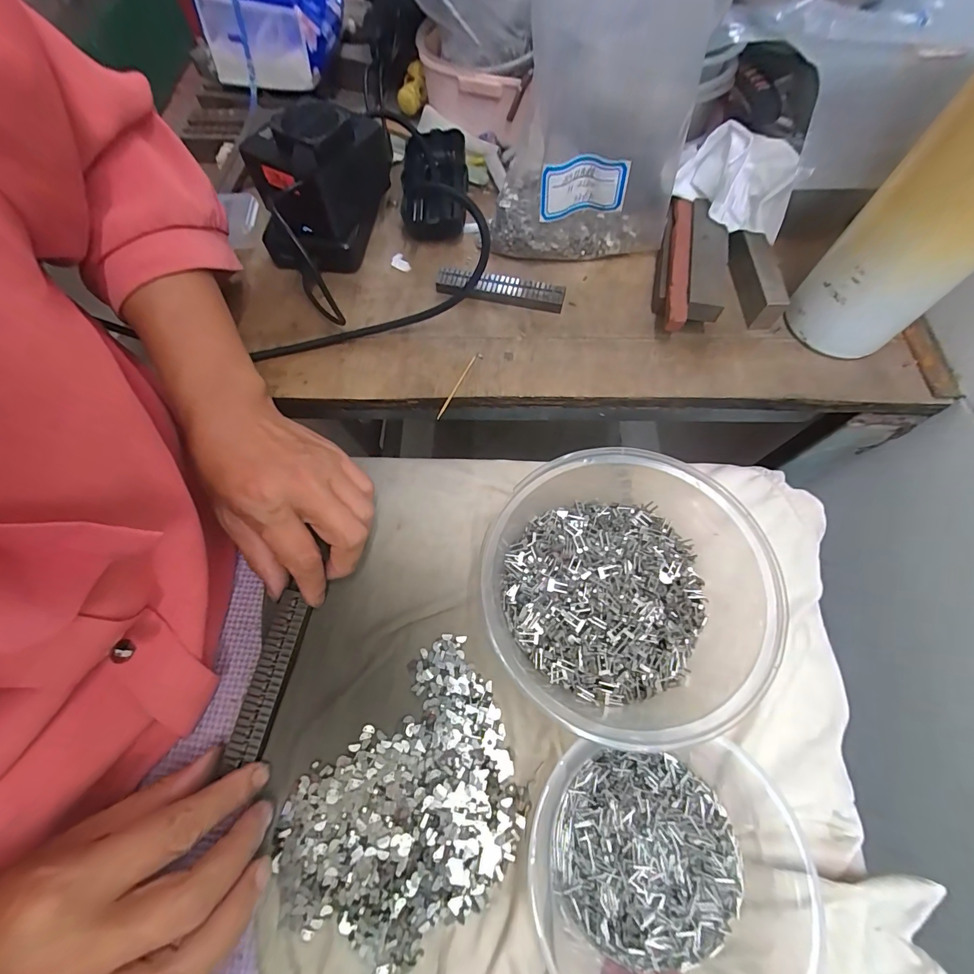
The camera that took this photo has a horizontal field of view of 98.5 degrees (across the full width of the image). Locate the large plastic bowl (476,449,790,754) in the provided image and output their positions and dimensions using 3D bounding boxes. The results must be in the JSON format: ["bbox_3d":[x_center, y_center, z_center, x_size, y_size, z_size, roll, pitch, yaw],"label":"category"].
[{"bbox_3d":[0.071,0.055,0.231,0.142,0.072,0.132,0,68,0],"label":"large plastic bowl"}]

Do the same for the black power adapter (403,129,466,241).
[{"bbox_3d":[-0.044,-0.254,0.354,0.053,0.027,0.101,-3,68,-1],"label":"black power adapter"}]

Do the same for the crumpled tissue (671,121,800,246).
[{"bbox_3d":[0.182,-0.221,0.306,0.050,0.047,0.080,-38,72,-14],"label":"crumpled tissue"}]

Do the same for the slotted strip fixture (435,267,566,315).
[{"bbox_3d":[0.010,-0.152,0.322,0.098,0.013,0.019,12,68,5],"label":"slotted strip fixture"}]

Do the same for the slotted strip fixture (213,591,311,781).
[{"bbox_3d":[-0.125,0.110,0.244,0.021,0.006,0.093,10,69,6],"label":"slotted strip fixture"}]

